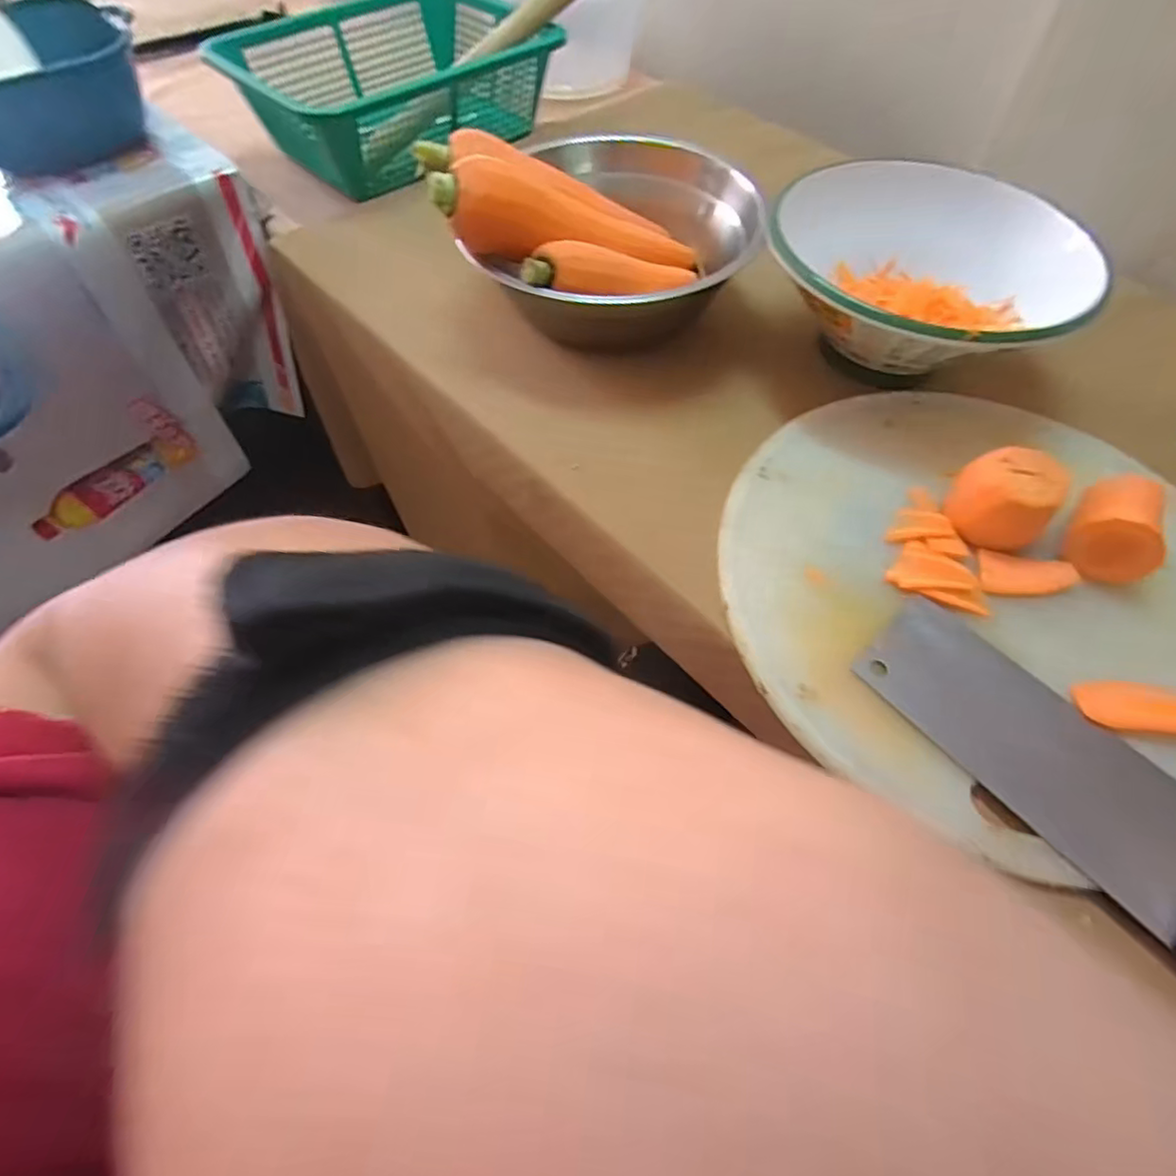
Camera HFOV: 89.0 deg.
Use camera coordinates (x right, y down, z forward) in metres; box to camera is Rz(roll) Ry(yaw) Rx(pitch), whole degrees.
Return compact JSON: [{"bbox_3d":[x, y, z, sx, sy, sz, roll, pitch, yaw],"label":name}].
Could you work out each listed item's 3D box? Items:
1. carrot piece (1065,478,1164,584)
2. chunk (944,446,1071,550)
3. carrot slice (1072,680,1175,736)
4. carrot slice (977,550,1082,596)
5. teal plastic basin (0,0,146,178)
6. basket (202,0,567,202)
[{"bbox_3d":[0.337,-0.041,0.379,0.047,0.041,0.063,34,64,19],"label":"carrot piece"},{"bbox_3d":[0.269,-0.057,0.388,0.050,0.046,0.057,-37,66,-21],"label":"chunk"},{"bbox_3d":[0.317,0.068,0.335,0.077,0.010,0.027,3,58,3],"label":"carrot slice"},{"bbox_3d":[0.282,-0.007,0.385,0.057,0.007,0.026,9,96,6],"label":"carrot slice"},{"bbox_3d":[-0.576,-0.521,0.631,0.205,0.109,0.161,-31,63,-18],"label":"teal plastic basin"},{"bbox_3d":[-0.227,-0.592,0.705,0.324,0.095,0.232,-37,66,-21],"label":"basket"}]

